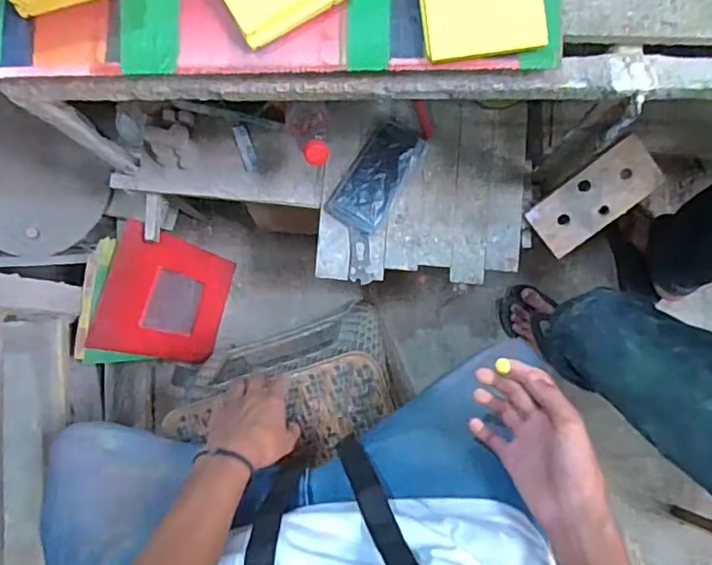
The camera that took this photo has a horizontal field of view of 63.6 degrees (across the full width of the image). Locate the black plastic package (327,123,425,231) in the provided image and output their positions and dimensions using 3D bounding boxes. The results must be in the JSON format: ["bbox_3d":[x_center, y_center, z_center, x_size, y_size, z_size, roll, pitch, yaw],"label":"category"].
[{"bbox_3d":[0.034,-0.158,0.867,0.084,0.019,0.167,34,87,4],"label":"black plastic package"}]

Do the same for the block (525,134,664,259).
[{"bbox_3d":[0.359,-0.125,0.860,0.189,0.019,0.094,-39,102,14],"label":"block"}]

